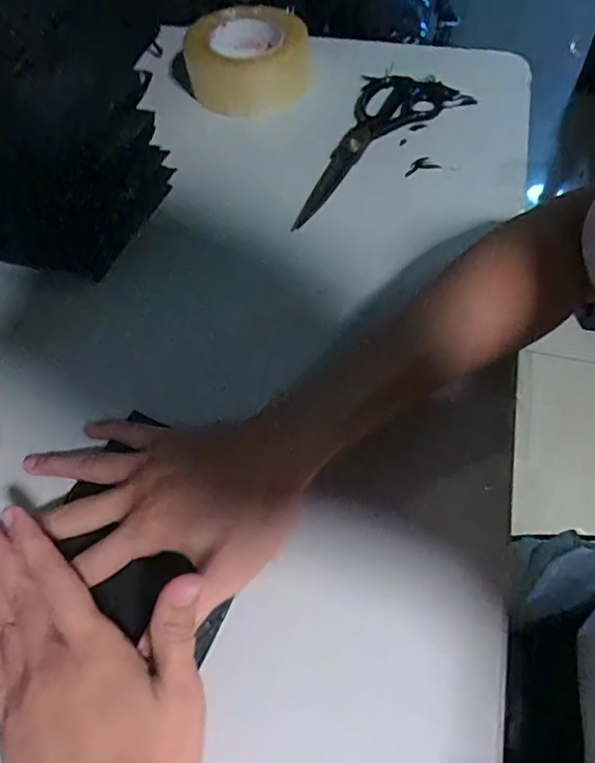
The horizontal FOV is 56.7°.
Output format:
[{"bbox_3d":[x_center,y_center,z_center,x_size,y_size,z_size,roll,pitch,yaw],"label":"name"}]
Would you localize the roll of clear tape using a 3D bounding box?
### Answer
[{"bbox_3d":[-0.053,-0.346,0.593,0.126,0.060,0.126,-4,56,0],"label":"roll of clear tape"}]

